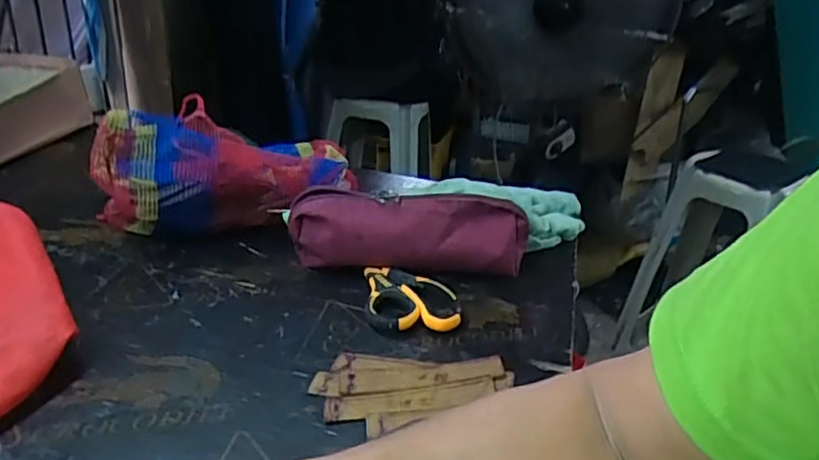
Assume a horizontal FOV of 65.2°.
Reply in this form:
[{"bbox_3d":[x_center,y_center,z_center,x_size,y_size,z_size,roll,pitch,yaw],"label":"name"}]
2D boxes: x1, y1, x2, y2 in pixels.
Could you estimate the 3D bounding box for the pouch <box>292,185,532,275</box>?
[{"bbox_3d":[0.000,0.005,0.608,0.219,0.076,0.044,4,26,1],"label":"pouch"}]

